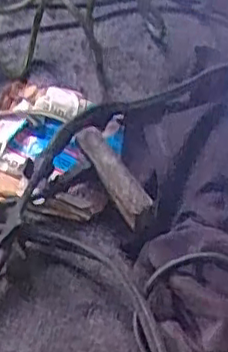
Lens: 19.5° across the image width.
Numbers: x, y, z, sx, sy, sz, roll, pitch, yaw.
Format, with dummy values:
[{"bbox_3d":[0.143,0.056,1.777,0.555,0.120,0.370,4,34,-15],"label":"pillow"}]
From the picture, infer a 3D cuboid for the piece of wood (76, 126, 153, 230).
[{"bbox_3d":[-0.002,-0.005,0.628,0.026,0.020,0.105,-24,59,-20],"label":"piece of wood"}]

